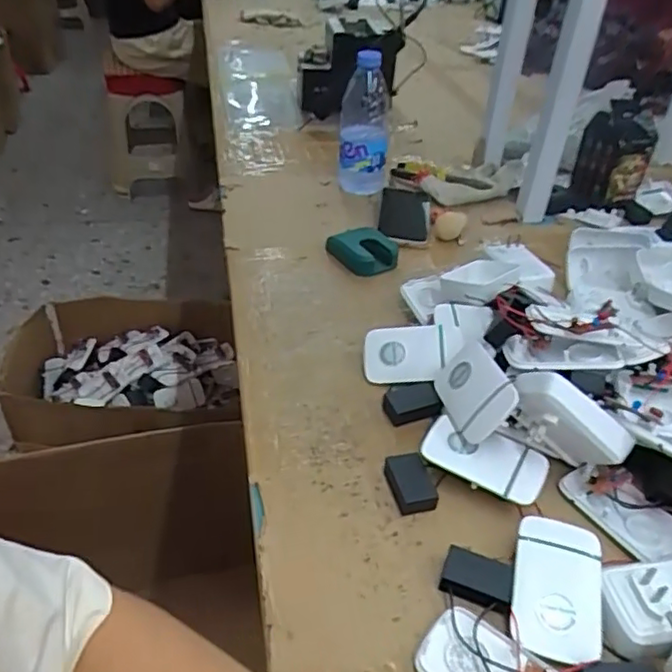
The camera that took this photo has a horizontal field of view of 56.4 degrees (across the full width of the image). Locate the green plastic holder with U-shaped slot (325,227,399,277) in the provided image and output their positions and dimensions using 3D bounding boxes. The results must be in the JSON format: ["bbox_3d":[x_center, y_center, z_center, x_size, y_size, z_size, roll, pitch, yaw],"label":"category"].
[{"bbox_3d":[0.038,-0.106,0.788,0.075,0.028,0.076,2,37,-2],"label":"green plastic holder with U-shaped slot"}]

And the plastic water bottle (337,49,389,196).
[{"bbox_3d":[0.042,-0.312,0.928,0.074,0.184,0.064,6,37,3],"label":"plastic water bottle"}]

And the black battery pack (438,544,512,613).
[{"bbox_3d":[0.099,0.169,0.440,0.047,0.016,0.031,16,39,15],"label":"black battery pack"}]

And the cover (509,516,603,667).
[{"bbox_3d":[0.153,0.174,0.434,0.058,0.018,0.100,12,38,11],"label":"cover"}]

